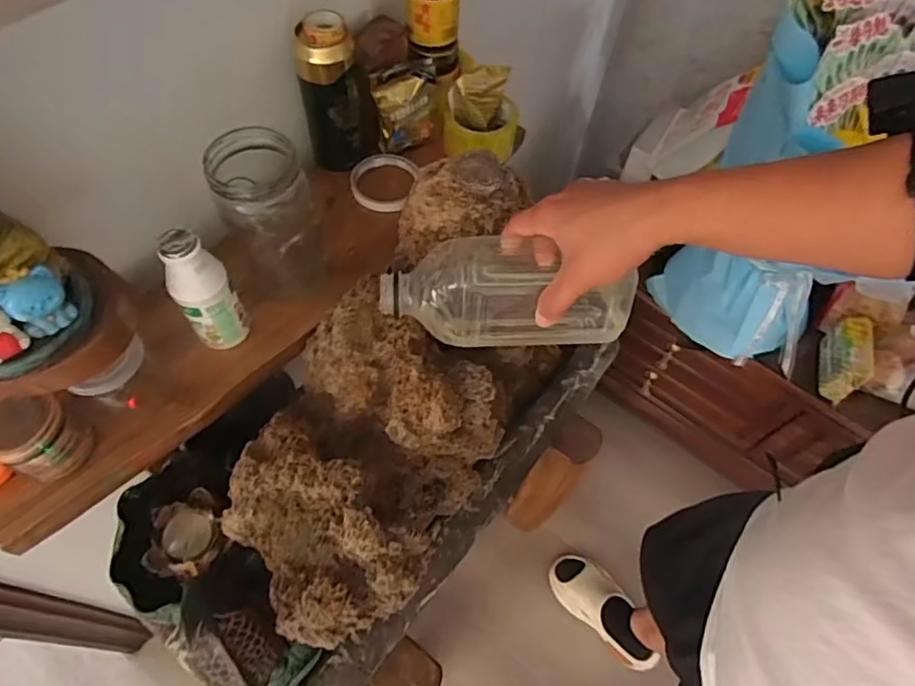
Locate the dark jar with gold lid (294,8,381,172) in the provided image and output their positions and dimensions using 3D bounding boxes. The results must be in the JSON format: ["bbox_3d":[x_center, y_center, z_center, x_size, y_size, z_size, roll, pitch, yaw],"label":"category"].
[{"bbox_3d":[-0.133,-0.279,0.650,0.084,0.173,0.062,-8,58,-9],"label":"dark jar with gold lid"}]

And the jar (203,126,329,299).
[{"bbox_3d":[-0.183,-0.122,0.564,0.080,0.168,0.091,-14,61,-13],"label":"jar"}]

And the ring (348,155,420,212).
[{"bbox_3d":[-0.094,-0.199,0.702,0.076,0.018,0.083,2,57,-3],"label":"ring"}]

